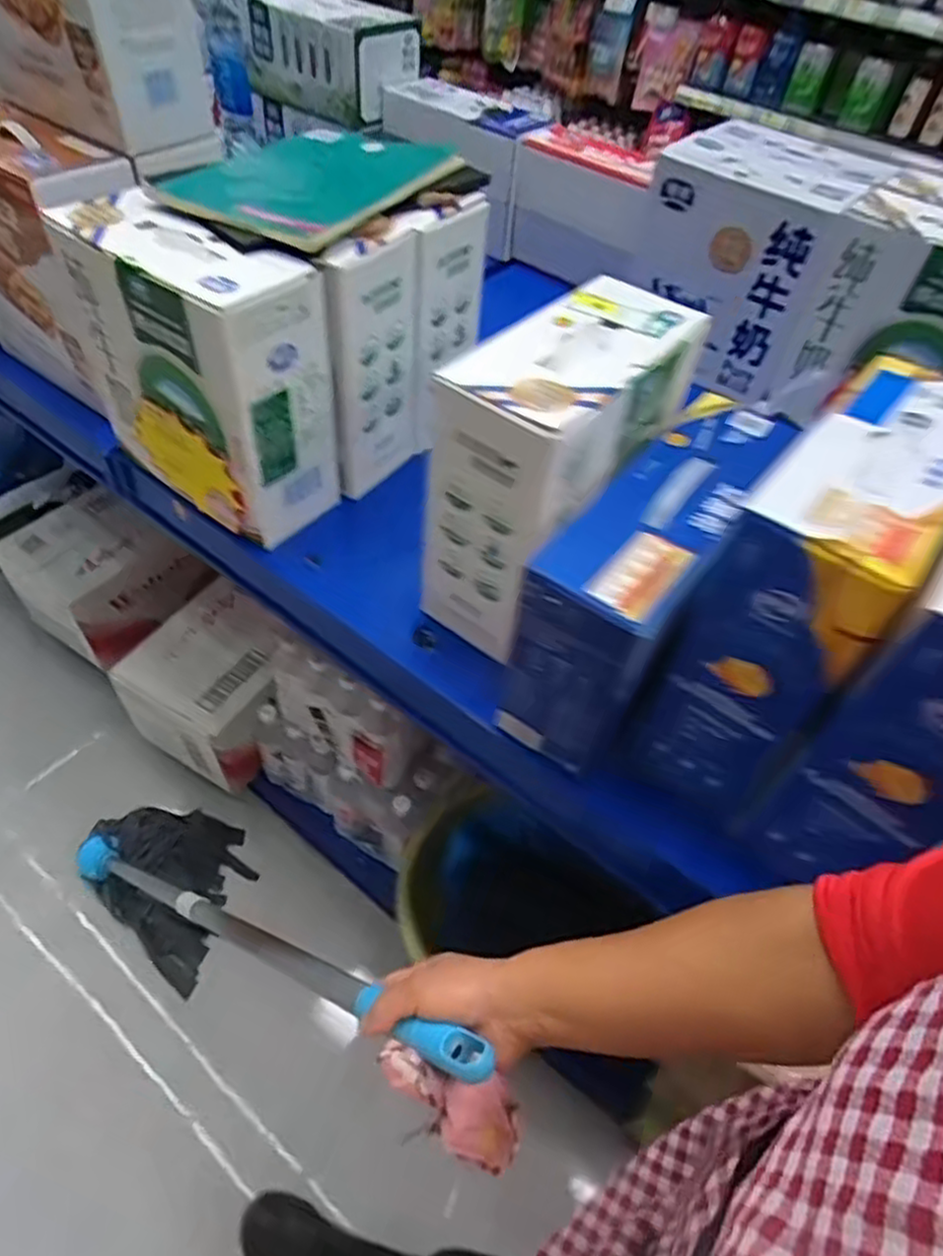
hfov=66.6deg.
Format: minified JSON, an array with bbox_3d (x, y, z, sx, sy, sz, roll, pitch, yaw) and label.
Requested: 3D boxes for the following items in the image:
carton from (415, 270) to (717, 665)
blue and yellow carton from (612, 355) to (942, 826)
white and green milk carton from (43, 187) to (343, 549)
[{"bbox_3d":[0.088,-0.151,0.711,0.131,0.268,0.256,36,58,24],"label":"carton"},{"bbox_3d":[0.273,-0.021,0.596,0.118,0.292,0.261,35,57,23],"label":"blue and yellow carton"},{"bbox_3d":[-0.294,-0.281,0.794,0.265,0.277,0.132,31,56,21],"label":"white and green milk carton"}]

